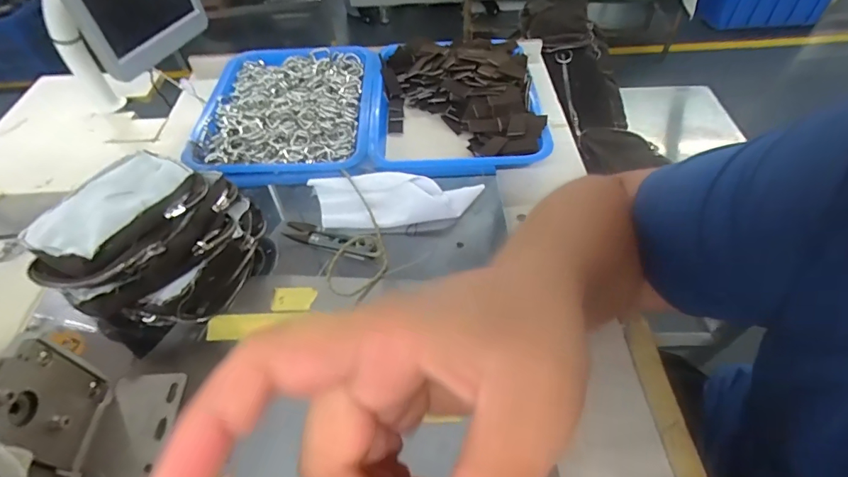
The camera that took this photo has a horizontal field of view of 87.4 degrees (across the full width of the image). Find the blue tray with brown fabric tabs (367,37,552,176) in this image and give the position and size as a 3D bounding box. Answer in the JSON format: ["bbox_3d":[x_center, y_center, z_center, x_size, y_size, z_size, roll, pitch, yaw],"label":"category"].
[{"bbox_3d":[0.043,-0.181,0.605,0.214,0.048,0.274,0,51,2],"label":"blue tray with brown fabric tabs"}]

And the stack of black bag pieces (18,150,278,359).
[{"bbox_3d":[-0.255,0.004,0.423,0.177,0.087,0.163,24,55,20],"label":"stack of black bag pieces"}]

